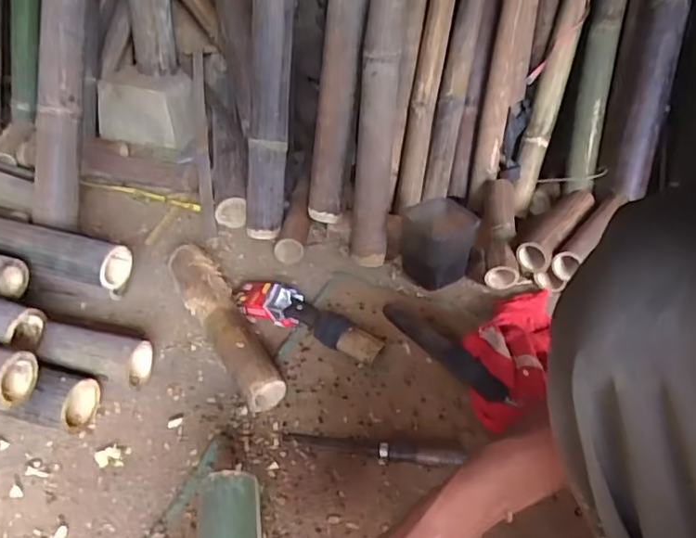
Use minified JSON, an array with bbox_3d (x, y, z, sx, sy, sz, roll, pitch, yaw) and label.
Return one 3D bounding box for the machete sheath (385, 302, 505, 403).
[{"bbox_3d":[0.142,0.117,0.868,0.042,0.022,0.261,-18,40,-30],"label":"machete sheath"}]

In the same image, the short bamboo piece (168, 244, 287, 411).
[{"bbox_3d":[-0.194,0.075,0.871,0.076,0.074,0.353,-15,38,-26],"label":"short bamboo piece"}]

